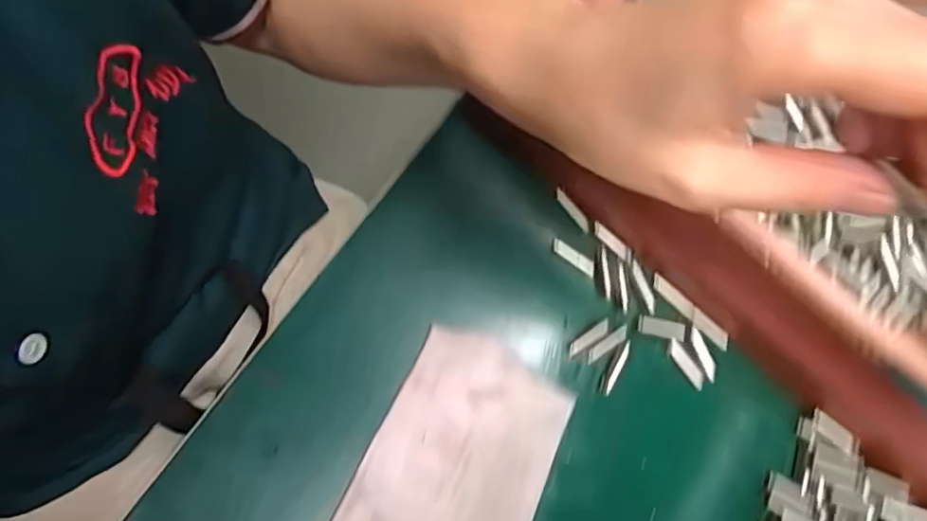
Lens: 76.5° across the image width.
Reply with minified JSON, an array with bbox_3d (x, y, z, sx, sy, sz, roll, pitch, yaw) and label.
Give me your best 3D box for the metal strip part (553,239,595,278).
[{"bbox_3d":[0.058,-0.002,0.307,0.026,0.004,0.008,34,79,5],"label":"metal strip part"}]

